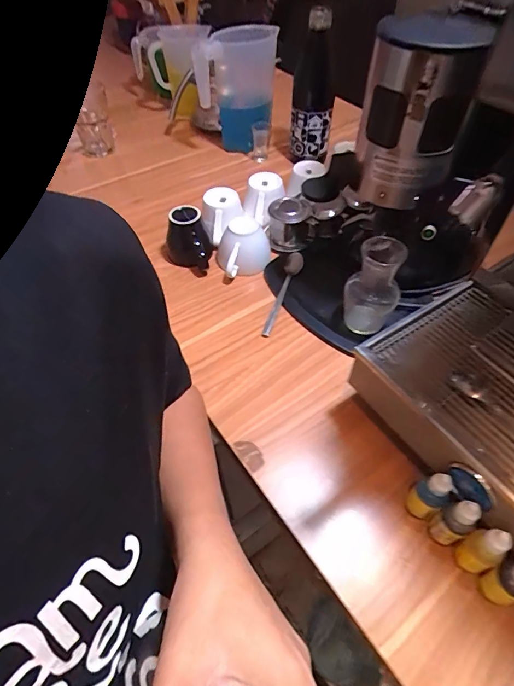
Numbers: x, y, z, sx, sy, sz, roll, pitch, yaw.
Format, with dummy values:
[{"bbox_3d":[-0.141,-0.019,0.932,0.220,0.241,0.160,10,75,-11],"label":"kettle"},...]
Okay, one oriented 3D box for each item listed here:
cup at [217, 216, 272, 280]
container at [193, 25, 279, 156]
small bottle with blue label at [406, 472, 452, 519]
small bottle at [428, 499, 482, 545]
[{"bbox_3d":[-0.021,-0.155,0.644,0.080,0.068,0.076,0,52,0],"label":"cup"},{"bbox_3d":[-0.045,-0.559,0.890,0.158,0.209,0.128,6,52,6],"label":"container"},{"bbox_3d":[0.169,0.151,0.394,0.021,0.071,0.026,-28,57,-20],"label":"small bottle with blue label"},{"bbox_3d":[0.187,0.172,0.381,0.023,0.074,0.027,-22,55,-16],"label":"small bottle"}]

